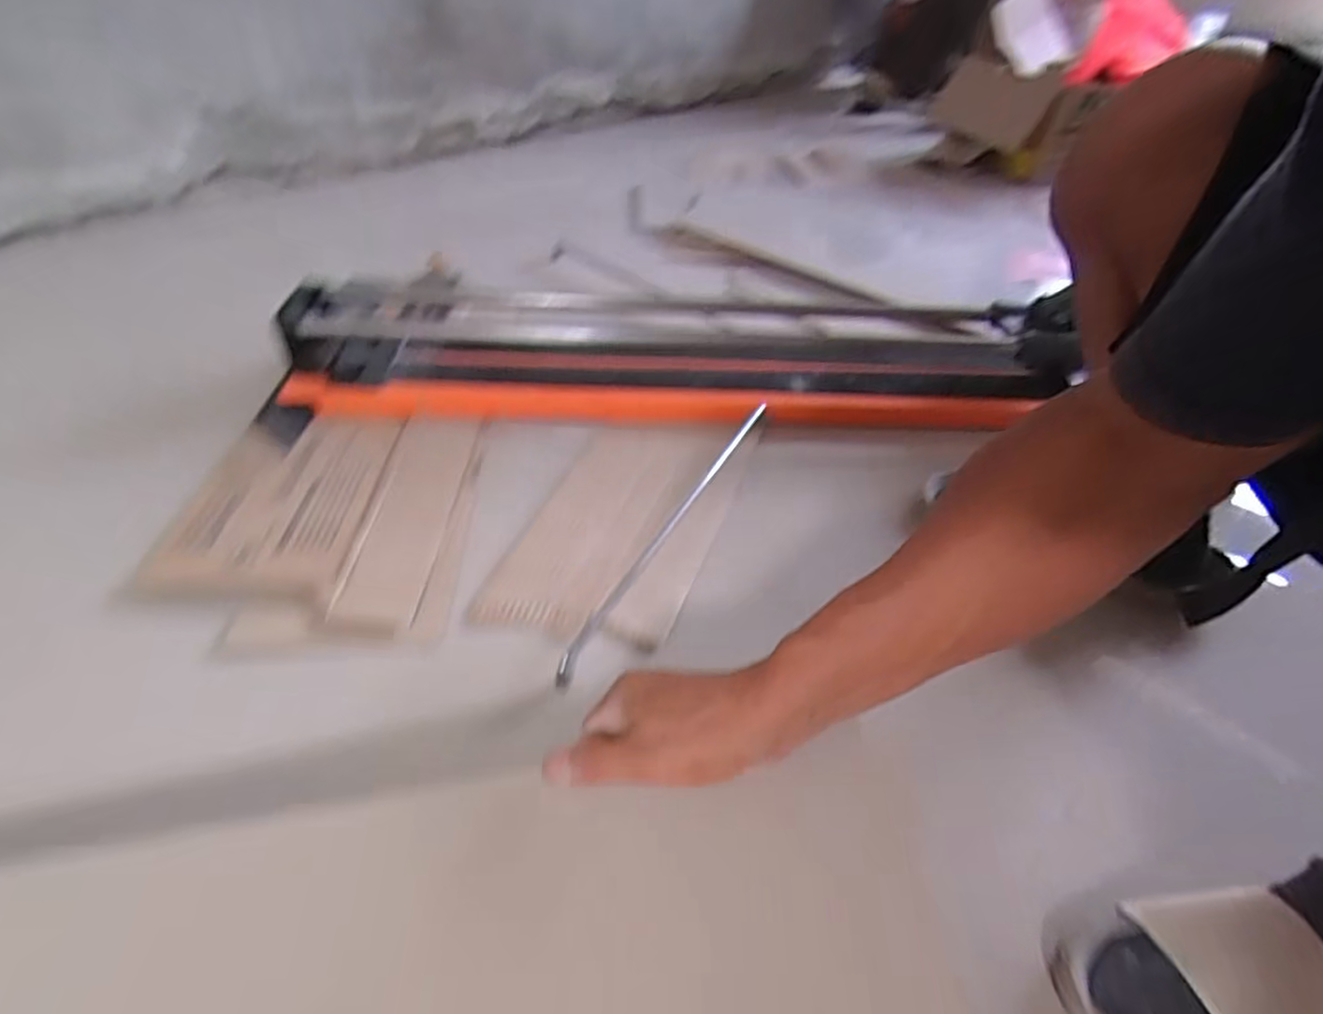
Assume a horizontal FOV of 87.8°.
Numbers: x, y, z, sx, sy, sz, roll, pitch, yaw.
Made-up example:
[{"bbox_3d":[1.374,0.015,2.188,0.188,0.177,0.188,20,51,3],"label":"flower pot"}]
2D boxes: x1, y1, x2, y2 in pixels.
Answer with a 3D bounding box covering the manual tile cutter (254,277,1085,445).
[{"bbox_3d":[0.017,-0.188,0.822,0.907,0.103,0.197,-2,44,-7],"label":"manual tile cutter"}]

